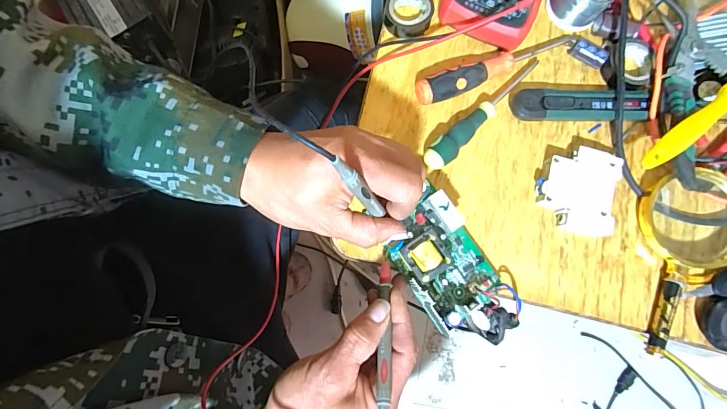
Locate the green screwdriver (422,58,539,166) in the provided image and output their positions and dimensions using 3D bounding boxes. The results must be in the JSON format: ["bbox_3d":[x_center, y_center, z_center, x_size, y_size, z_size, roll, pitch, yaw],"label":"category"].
[{"bbox_3d":[0.113,-0.090,0.366,0.022,0.025,0.155,43,82,4],"label":"green screwdriver"}]

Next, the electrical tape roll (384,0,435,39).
[{"bbox_3d":[0.046,-0.192,0.390,0.045,0.019,0.047,0,81,-3],"label":"electrical tape roll"}]

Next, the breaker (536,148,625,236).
[{"bbox_3d":[0.199,-0.014,0.360,0.069,0.017,0.077,15,81,-1],"label":"breaker"}]

